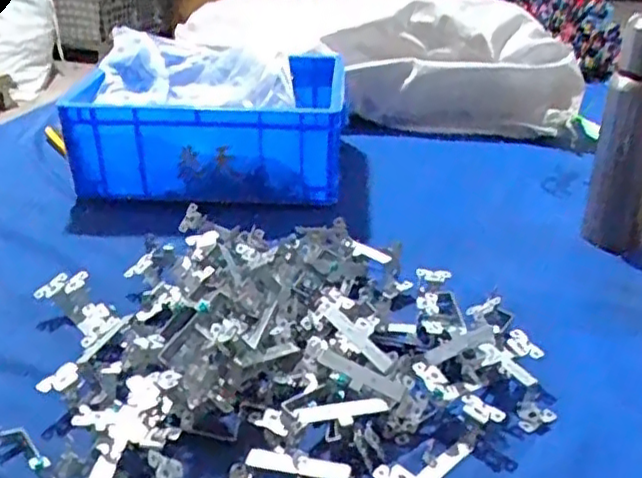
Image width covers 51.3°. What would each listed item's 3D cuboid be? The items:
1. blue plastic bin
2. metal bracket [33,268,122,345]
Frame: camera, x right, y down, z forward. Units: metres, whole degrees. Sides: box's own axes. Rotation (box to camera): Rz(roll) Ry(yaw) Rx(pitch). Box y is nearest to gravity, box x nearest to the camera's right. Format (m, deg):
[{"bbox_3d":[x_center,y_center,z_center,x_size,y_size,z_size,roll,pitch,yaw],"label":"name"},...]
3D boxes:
[{"bbox_3d":[-0.142,-0.152,0.895,0.343,0.122,0.217,2,30,2],"label":"blue plastic bin"},{"bbox_3d":[-0.218,0.067,0.610,0.041,0.034,0.102,-26,40,-36],"label":"metal bracket"}]

